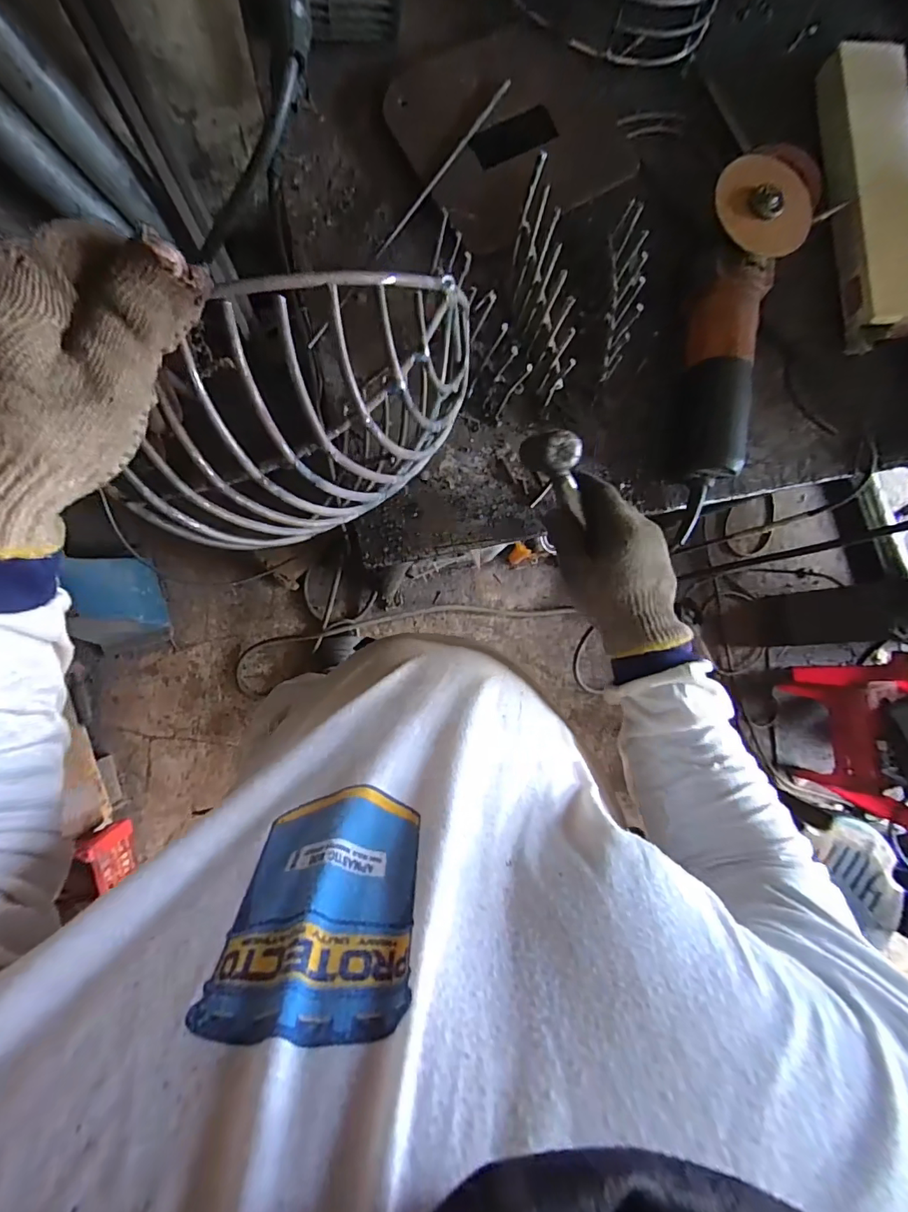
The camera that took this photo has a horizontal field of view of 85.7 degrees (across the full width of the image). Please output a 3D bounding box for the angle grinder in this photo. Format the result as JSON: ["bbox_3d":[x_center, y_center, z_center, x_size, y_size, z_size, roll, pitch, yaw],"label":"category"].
[{"bbox_3d":[0.248,-0.239,0.469,0.091,0.095,0.330,14,85,-8],"label":"angle grinder"}]

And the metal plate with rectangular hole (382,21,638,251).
[{"bbox_3d":[0.066,-0.477,0.487,0.235,0.012,0.180,-35,92,-9],"label":"metal plate with rectangular hole"}]

